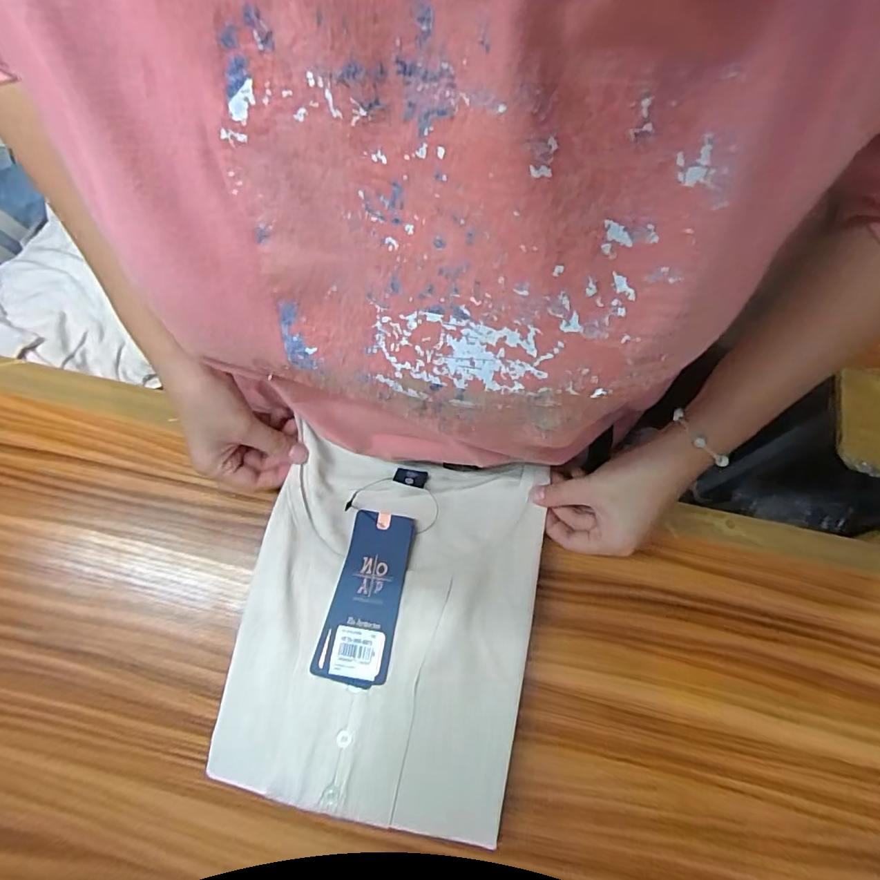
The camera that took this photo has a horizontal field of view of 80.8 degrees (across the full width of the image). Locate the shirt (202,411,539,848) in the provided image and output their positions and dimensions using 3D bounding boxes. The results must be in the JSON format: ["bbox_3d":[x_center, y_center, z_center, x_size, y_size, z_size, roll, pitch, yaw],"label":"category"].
[{"bbox_3d":[-0.038,0.132,0.384,0.204,0.025,0.248,10,74,5],"label":"shirt"}]

